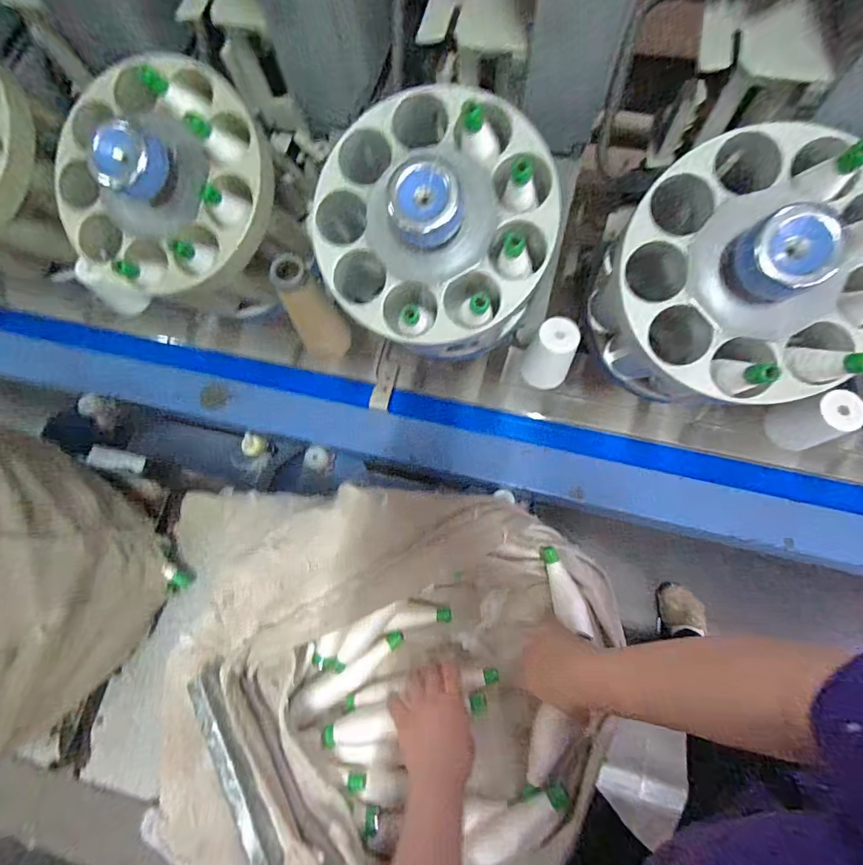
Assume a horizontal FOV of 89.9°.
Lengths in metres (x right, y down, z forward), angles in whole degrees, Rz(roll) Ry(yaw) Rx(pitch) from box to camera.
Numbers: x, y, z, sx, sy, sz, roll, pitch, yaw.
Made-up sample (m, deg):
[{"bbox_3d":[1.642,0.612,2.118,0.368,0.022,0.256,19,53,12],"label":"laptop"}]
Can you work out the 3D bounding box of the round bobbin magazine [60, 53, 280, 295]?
[{"bbox_3d":[-0.289,-0.268,0.459,0.230,0.090,0.230,32,97,-8],"label":"round bobbin magazine"}]

